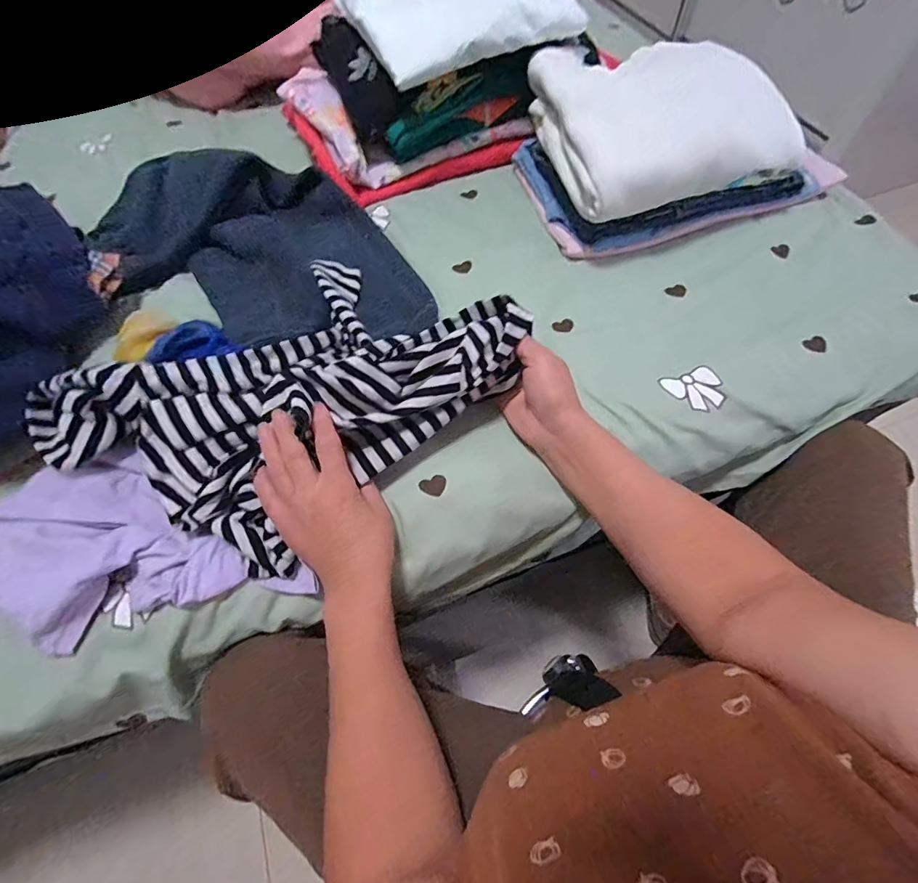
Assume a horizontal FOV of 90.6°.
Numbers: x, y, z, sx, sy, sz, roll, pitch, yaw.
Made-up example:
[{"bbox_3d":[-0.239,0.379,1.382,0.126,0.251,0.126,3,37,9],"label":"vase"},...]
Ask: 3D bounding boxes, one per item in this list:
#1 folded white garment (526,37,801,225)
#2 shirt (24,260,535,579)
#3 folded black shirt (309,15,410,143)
[{"bbox_3d":[0.242,-0.413,0.569,0.274,0.065,0.262,-16,62,-6],"label":"folded white garment"},{"bbox_3d":[-0.171,-0.059,0.451,0.460,0.089,0.330,-14,62,-3],"label":"shirt"},{"bbox_3d":[-0.146,-0.512,0.628,0.069,0.075,0.191,-32,80,-14],"label":"folded black shirt"}]

